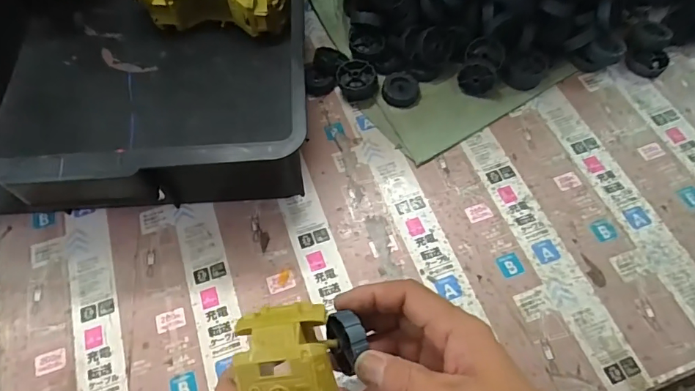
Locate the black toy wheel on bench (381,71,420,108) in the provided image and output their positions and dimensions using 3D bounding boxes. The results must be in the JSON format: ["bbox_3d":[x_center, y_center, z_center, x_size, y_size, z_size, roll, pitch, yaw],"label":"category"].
[{"bbox_3d":[0.057,-0.113,0.479,0.037,0.013,0.040,-1,63,1],"label":"black toy wheel on bench"}]

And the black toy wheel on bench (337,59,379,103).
[{"bbox_3d":[0.010,-0.121,0.476,0.041,0.028,0.036,26,71,13],"label":"black toy wheel on bench"}]

